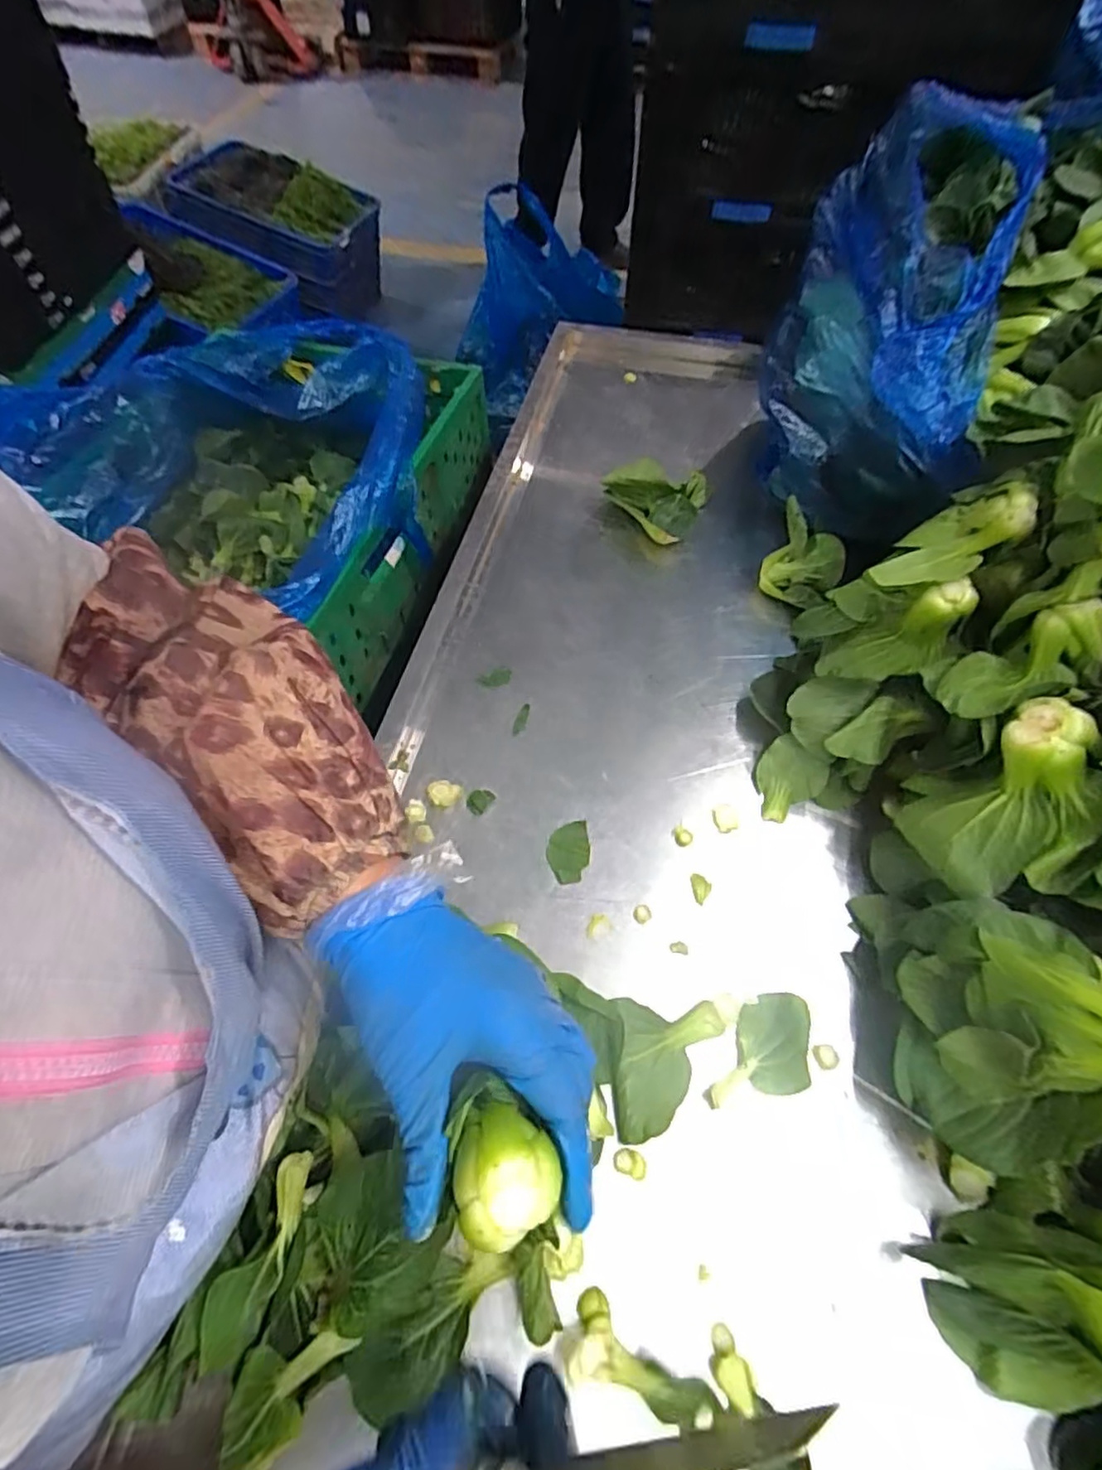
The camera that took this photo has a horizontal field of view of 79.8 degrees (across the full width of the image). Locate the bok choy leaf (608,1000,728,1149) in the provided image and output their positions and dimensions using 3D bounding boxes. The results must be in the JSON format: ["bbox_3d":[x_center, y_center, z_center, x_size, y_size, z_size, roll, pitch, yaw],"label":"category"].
[{"bbox_3d":[0.071,0.200,0.396,0.066,0.019,0.073,0,58,0],"label":"bok choy leaf"}]

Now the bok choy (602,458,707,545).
[{"bbox_3d":[0.104,-0.222,0.634,0.104,0.060,0.072,1,57,0],"label":"bok choy"}]

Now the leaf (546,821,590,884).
[{"bbox_3d":[0.012,0.084,0.472,0.029,0.004,0.044,3,58,3],"label":"leaf"}]

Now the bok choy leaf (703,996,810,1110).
[{"bbox_3d":[0.132,0.195,0.399,0.046,0.014,0.078,27,62,16],"label":"bok choy leaf"}]

